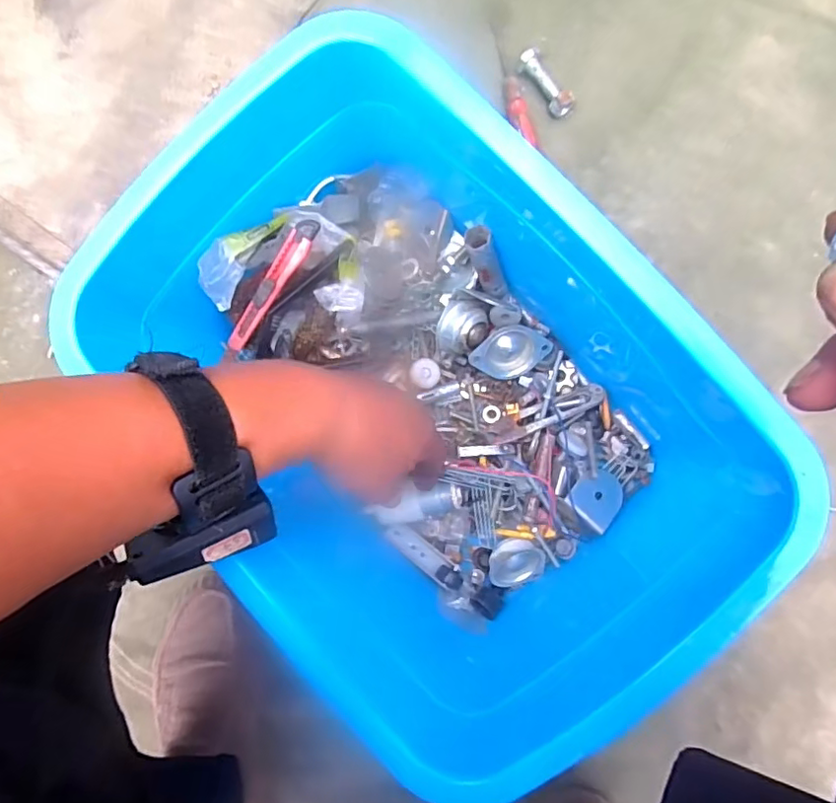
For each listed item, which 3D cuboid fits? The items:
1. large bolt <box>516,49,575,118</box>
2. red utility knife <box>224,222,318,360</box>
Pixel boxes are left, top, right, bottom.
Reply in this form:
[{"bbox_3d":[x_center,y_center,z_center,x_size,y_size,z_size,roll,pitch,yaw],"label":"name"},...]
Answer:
[{"bbox_3d":[0.113,-0.280,0.505,0.020,0.019,0.063,-38,85,6],"label":"large bolt"},{"bbox_3d":[-0.111,-0.081,0.422,0.017,0.009,0.129,45,118,6],"label":"red utility knife"}]

